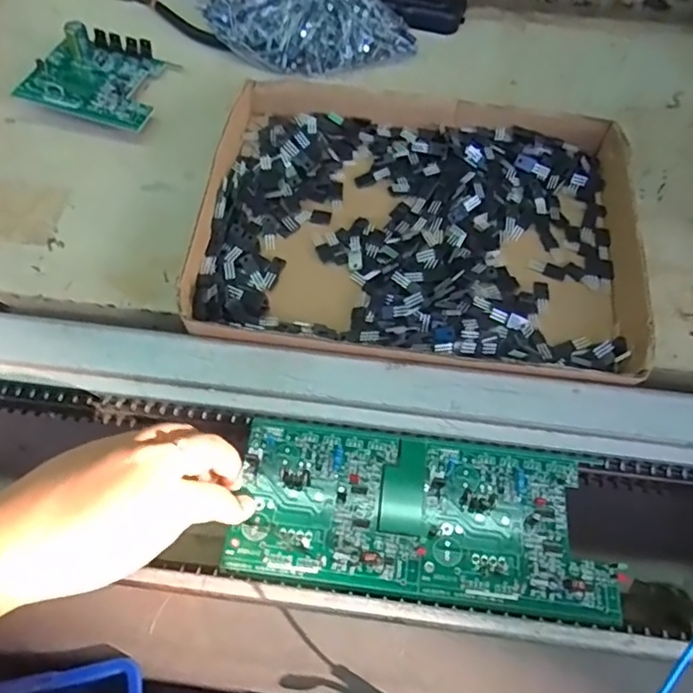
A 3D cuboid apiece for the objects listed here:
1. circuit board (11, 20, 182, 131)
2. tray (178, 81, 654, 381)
[{"bbox_3d":[-0.210,-0.229,0.510,0.107,0.035,0.093,14,63,6],"label":"circuit board"},{"bbox_3d":[0.055,-0.095,0.440,0.311,0.036,0.228,6,58,4],"label":"tray"}]

